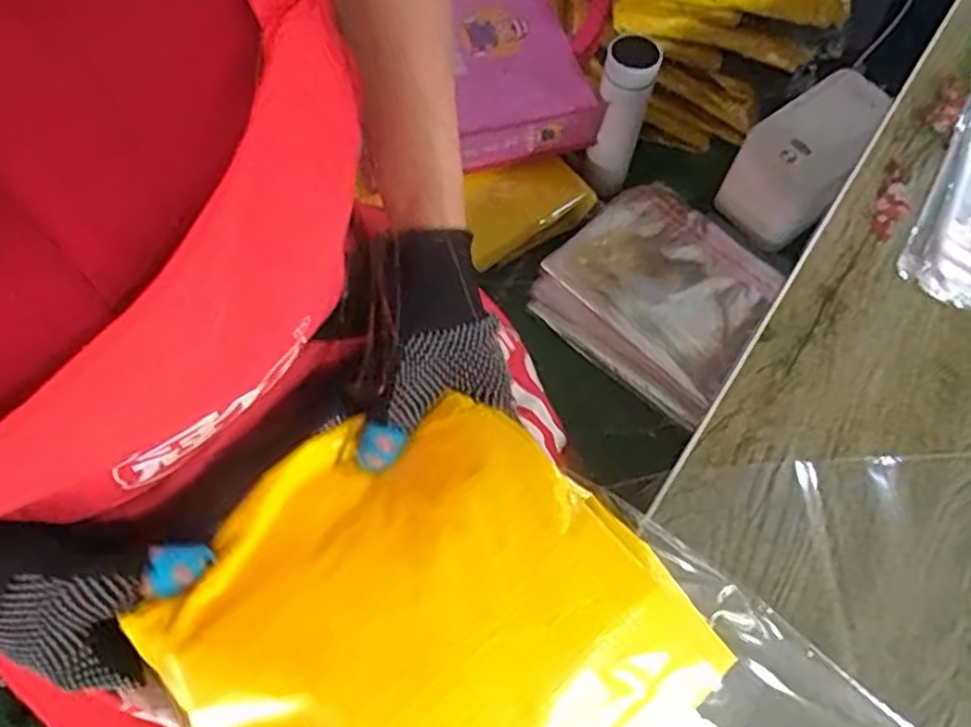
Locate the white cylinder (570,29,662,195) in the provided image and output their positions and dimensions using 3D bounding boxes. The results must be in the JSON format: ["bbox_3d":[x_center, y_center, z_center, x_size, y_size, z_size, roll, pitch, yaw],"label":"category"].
[{"bbox_3d":[0.166,-0.313,0.935,0.070,0.200,0.059,17,65,7],"label":"white cylinder"}]

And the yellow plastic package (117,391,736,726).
[{"bbox_3d":[-0.031,0.113,0.306,0.187,0.028,0.192,-39,72,-20],"label":"yellow plastic package"}]

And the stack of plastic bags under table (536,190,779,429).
[{"bbox_3d":[0.230,-0.093,0.951,0.262,0.038,0.256,40,70,17],"label":"stack of plastic bags under table"}]

